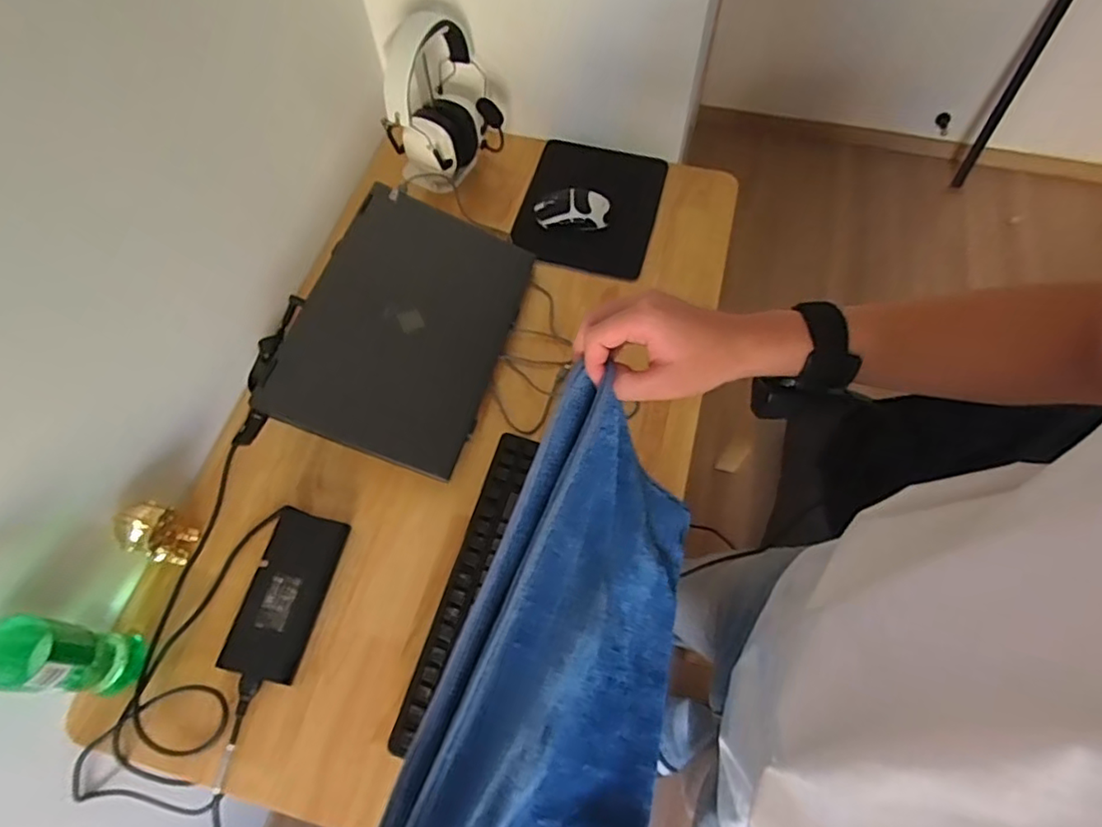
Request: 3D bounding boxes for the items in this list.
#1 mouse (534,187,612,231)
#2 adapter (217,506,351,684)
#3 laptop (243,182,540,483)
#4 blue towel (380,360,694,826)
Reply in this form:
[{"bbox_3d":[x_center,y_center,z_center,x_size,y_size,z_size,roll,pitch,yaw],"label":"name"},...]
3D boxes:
[{"bbox_3d":[0.034,-0.324,0.971,0.120,0.042,0.068,-7,64,-2],"label":"mouse"},{"bbox_3d":[-0.309,0.207,0.712,0.084,0.022,0.183,11,64,6],"label":"adapter"},{"bbox_3d":[-0.186,-0.120,0.808,0.249,0.023,0.369,25,63,-15],"label":"laptop"},{"bbox_3d":[0.039,0.205,0.520,0.073,0.332,0.348,14,70,30],"label":"blue towel"}]

